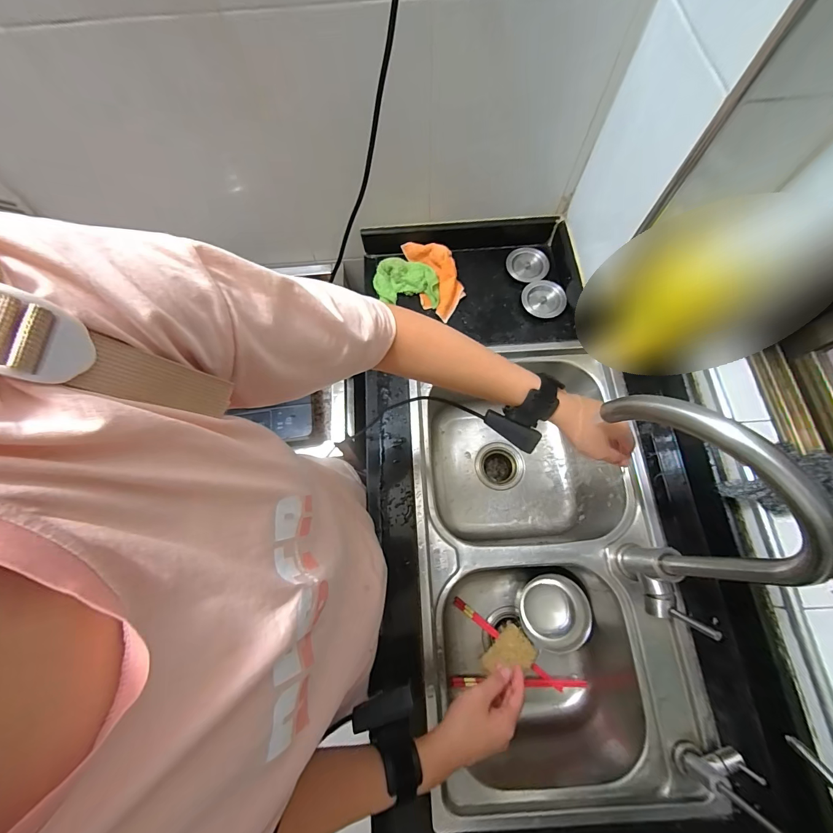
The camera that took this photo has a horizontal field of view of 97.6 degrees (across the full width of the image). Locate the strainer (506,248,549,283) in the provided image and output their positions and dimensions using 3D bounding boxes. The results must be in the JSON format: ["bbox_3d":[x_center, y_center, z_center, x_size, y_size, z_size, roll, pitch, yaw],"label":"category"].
[{"bbox_3d":[0.226,-0.308,0.740,0.083,0.020,0.073,41,77,14],"label":"strainer"}]

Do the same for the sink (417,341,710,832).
[{"bbox_3d":[0.201,0.247,0.682,0.366,0.217,0.705,-2,71,1],"label":"sink"}]

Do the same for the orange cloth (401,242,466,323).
[{"bbox_3d":[0.038,-0.281,0.720,0.083,0.051,0.169,-17,71,-4],"label":"orange cloth"}]

